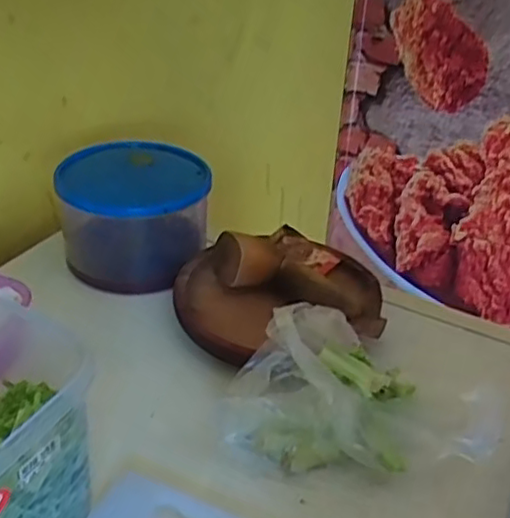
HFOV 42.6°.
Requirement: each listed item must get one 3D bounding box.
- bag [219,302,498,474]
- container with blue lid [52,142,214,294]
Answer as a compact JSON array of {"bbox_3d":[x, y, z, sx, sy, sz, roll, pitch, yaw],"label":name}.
[{"bbox_3d":[0.080,0.101,0.468,0.187,0.085,0.090,10,36,11],"label":"bag"},{"bbox_3d":[-0.118,-0.043,0.664,0.136,0.116,0.127,3,35,1],"label":"container with blue lid"}]

